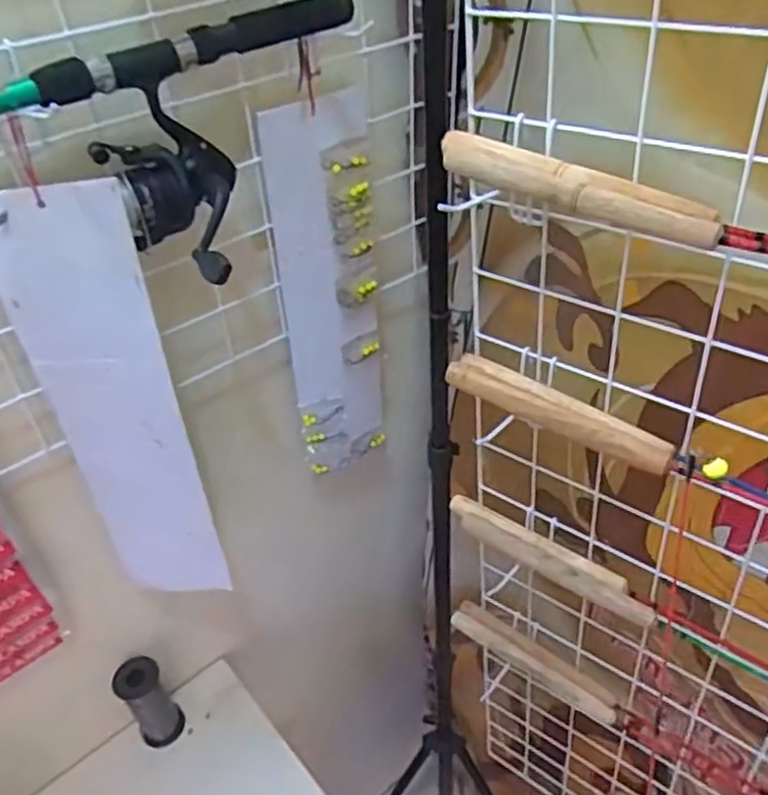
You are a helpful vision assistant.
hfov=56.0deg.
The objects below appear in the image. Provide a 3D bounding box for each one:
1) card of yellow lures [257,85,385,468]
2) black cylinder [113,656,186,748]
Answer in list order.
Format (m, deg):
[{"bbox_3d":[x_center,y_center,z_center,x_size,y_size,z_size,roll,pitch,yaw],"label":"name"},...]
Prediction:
[{"bbox_3d":[-0.049,-0.083,0.707,0.097,0.397,0.017,-19,42,-19],"label":"card of yellow lures"},{"bbox_3d":[-0.266,0.345,0.821,0.050,0.114,0.052,-27,46,-24],"label":"black cylinder"}]

